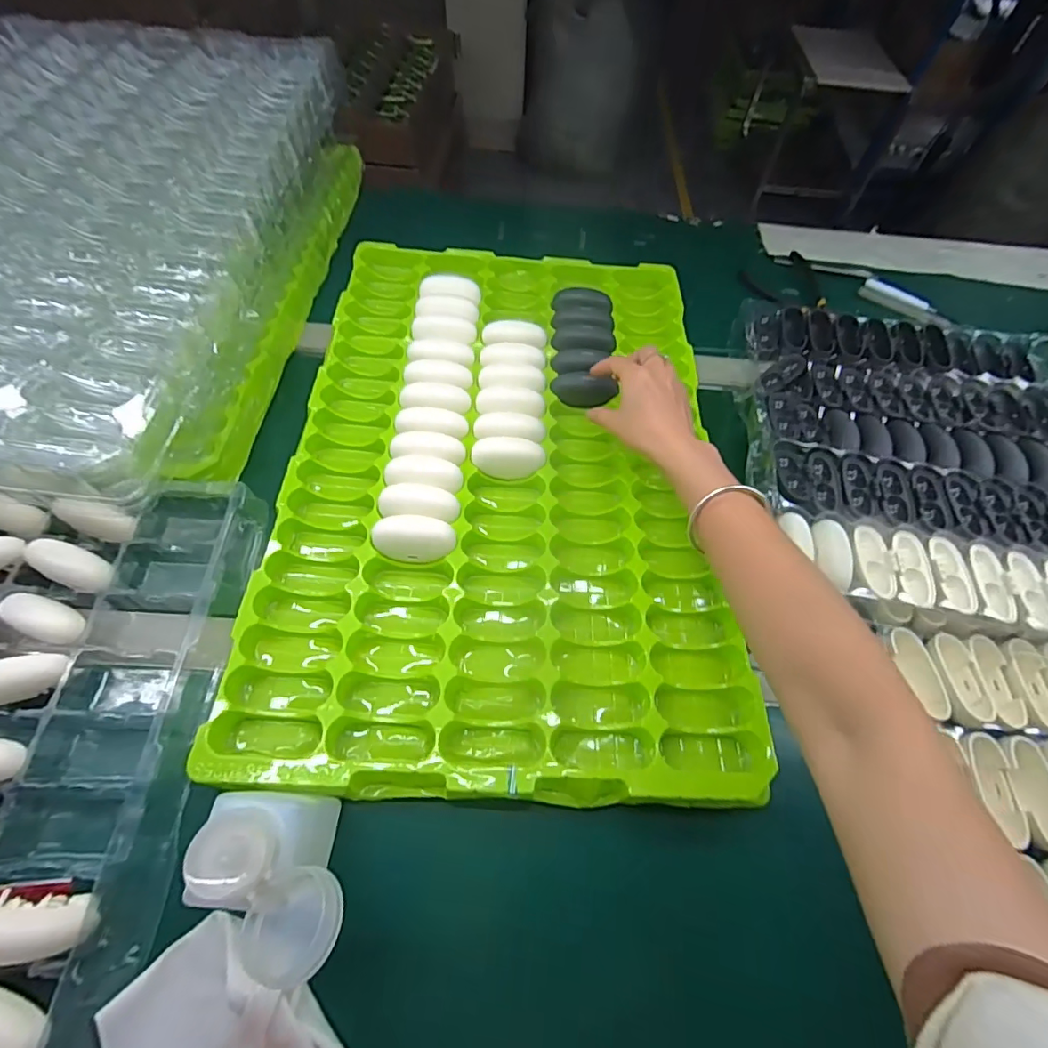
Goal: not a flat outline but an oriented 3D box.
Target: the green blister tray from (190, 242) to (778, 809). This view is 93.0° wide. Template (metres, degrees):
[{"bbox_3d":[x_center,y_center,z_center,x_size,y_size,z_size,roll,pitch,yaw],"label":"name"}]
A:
[{"bbox_3d":[-0.015,-0.067,0.469,0.379,0.049,0.563,2,62,0],"label":"green blister tray"}]

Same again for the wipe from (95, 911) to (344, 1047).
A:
[{"bbox_3d":[-0.168,0.286,0.269,0.097,0.036,0.113,-40,70,-19],"label":"wipe"}]

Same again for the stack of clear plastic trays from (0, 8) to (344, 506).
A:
[{"bbox_3d":[-0.428,-0.294,0.459,0.402,0.088,0.588,4,62,1],"label":"stack of clear plastic trays"}]

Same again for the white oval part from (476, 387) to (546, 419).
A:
[{"bbox_3d":[-0.013,-0.120,0.491,0.067,0.017,0.027,6,62,2],"label":"white oval part"}]

